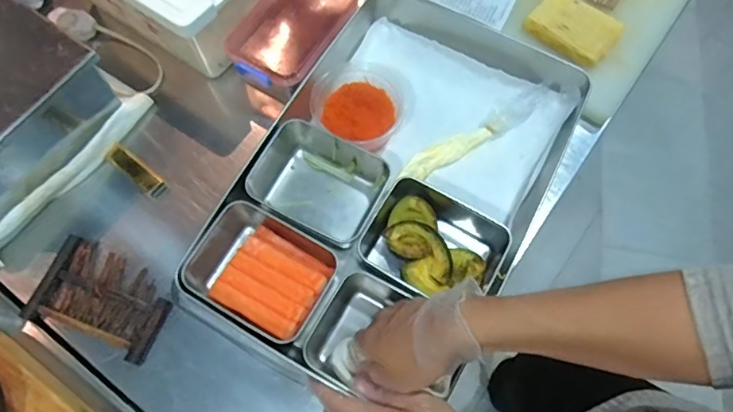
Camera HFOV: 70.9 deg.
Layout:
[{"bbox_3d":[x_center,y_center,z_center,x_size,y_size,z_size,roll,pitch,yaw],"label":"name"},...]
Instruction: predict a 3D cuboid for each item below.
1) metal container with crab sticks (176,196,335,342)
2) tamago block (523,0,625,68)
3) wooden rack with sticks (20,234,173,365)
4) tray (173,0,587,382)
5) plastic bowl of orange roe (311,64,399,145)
[{"bbox_3d":[-0.111,0.068,0.538,0.141,0.064,0.111,29,71,9],"label":"metal container with crab sticks"},{"bbox_3d":[0.264,-0.228,0.650,0.103,0.025,0.070,41,74,15],"label":"tamago block"},{"bbox_3d":[-0.283,0.097,0.555,0.143,0.009,0.093,20,70,8],"label":"wooden rack with sticks"},{"bbox_3d":[0.033,-0.028,0.580,0.295,0.058,0.450,29,71,9],"label":"tray"},{"bbox_3d":[-0.011,-0.120,0.610,0.107,0.041,0.103,4,69,0],"label":"plastic bowl of orange roe"}]

